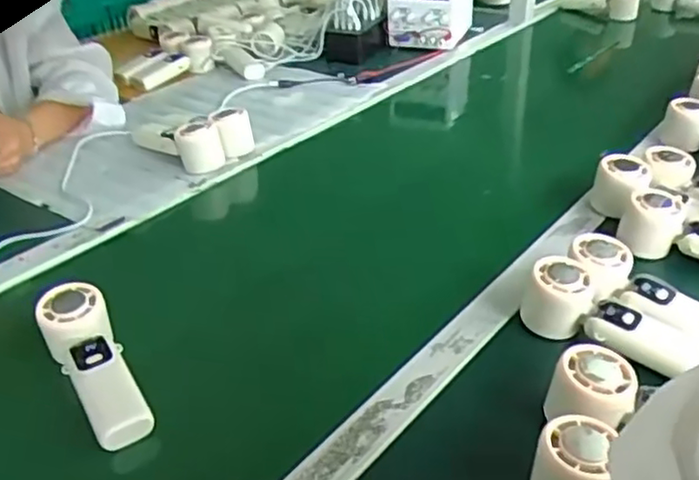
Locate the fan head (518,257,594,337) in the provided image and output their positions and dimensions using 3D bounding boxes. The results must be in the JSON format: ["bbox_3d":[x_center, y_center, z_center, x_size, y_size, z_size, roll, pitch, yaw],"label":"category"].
[{"bbox_3d":[0.188,0.054,0.614,0.056,0.060,0.051,2,33,5],"label":"fan head"}]

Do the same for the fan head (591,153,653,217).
[{"bbox_3d":[0.310,-0.062,0.780,0.059,0.058,0.057,11,35,20],"label":"fan head"}]

